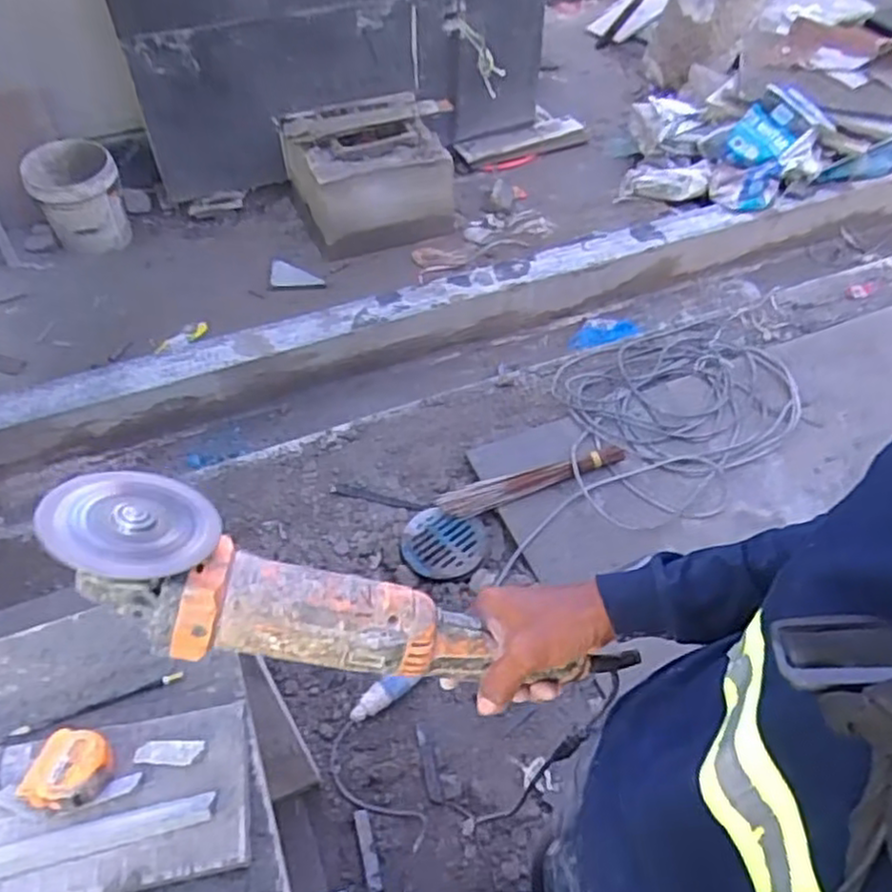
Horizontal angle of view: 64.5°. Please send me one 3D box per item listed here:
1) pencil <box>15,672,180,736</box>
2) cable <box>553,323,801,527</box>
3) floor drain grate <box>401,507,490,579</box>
[{"bbox_3d":[-0.316,0.236,0.647,0.145,0.005,0.012,-16,52,-11],"label":"pencil"},{"bbox_3d":[0.575,-0.115,1.880,0.728,0.045,0.577,-36,58,-25],"label":"cable"},{"bbox_3d":[-0.006,0.225,1.633,0.199,0.031,0.166,14,53,14],"label":"floor drain grate"}]

